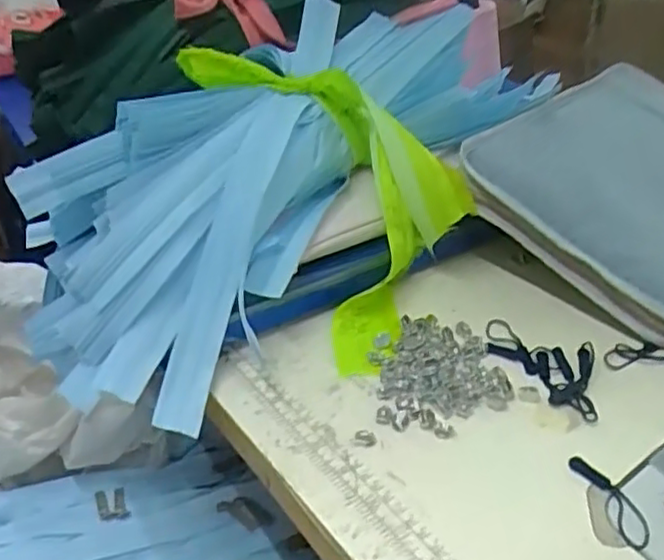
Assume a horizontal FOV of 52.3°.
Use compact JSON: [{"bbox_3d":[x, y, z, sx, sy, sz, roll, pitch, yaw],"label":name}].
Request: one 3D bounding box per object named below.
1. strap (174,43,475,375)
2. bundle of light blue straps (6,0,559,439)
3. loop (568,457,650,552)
[{"bbox_3d":[0.012,-0.082,0.542,0.164,0.165,0.250,-21,37,-18],"label":"strap"},{"bbox_3d":[-0.014,-0.097,0.590,0.531,0.161,0.214,-32,42,-31],"label":"bundle of light blue straps"},{"bbox_3d":[0.162,0.125,0.389,0.019,0.005,0.062,-15,36,-10],"label":"loop"}]

